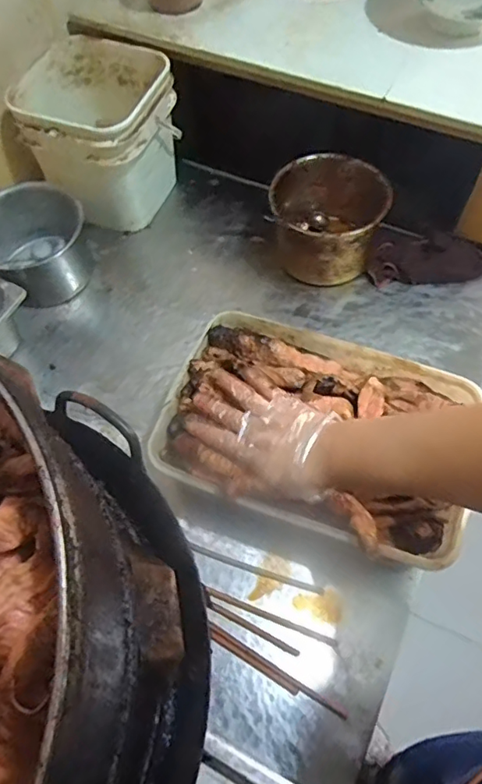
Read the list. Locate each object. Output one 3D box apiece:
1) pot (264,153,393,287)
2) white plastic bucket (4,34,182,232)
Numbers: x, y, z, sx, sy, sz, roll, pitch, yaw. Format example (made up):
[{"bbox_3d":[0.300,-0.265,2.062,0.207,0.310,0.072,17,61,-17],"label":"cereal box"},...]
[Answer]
[{"bbox_3d":[0.133,-0.266,0.834,0.171,0.118,0.159,9,61,6],"label":"pot"},{"bbox_3d":[-0.222,-0.405,0.852,0.208,0.187,0.211,29,65,16],"label":"white plastic bucket"}]

